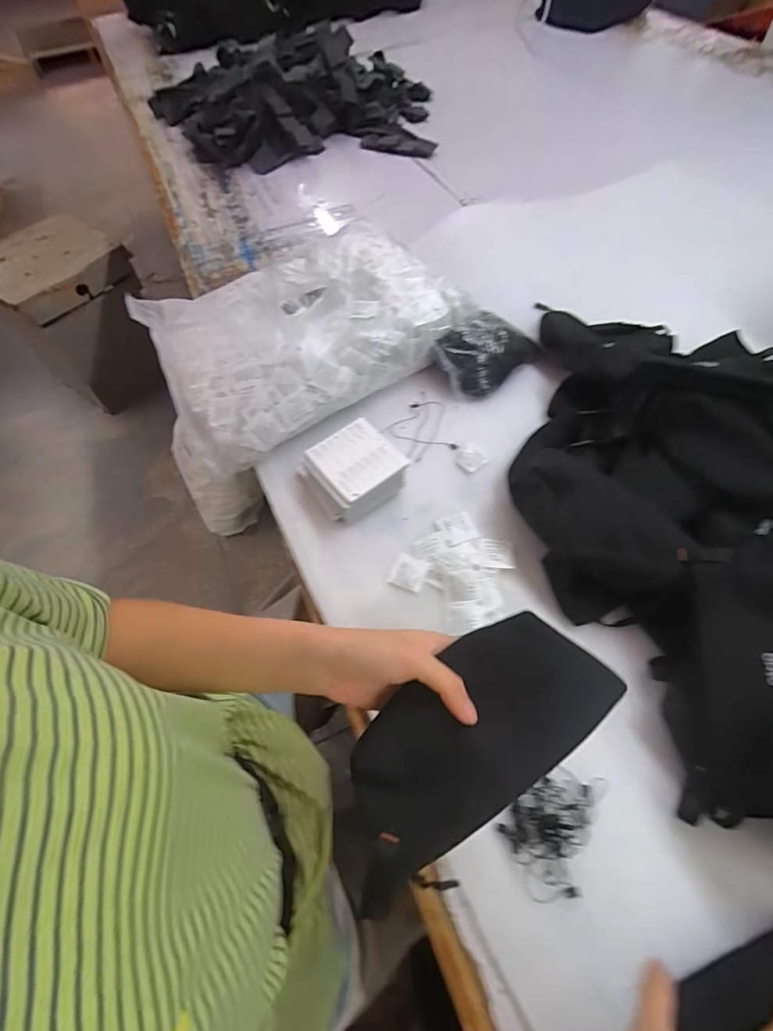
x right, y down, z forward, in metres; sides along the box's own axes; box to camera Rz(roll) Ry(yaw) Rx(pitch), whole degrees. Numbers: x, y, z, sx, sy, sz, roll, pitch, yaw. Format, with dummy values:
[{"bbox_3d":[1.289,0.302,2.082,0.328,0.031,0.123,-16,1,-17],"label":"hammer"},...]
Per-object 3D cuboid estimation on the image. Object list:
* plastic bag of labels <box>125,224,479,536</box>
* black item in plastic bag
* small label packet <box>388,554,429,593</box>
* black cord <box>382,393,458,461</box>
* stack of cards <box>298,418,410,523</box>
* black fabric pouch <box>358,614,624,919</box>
[{"bbox_3d":[-0.137,-0.292,0.713,0.437,0.103,0.356,-30,61,-14],"label":"plastic bag of labels"},{"bbox_3d":[0.152,-0.247,0.684,0.147,0.070,0.092,-34,62,-16],"label":"black item in plastic bag"},{"bbox_3d":[0.026,0.067,0.535,0.039,0.006,0.040,21,62,16],"label":"small label packet"},{"bbox_3d":[0.059,-0.123,0.651,0.099,0.004,0.101,37,68,23],"label":"black cord"},{"bbox_3d":[-0.042,-0.056,0.587,0.110,0.054,0.111,-34,62,-16],"label":"stack of cards"},{"bbox_3d":[0.052,0.147,0.305,0.197,0.020,0.094,-38,63,-9],"label":"black fabric pouch"}]

